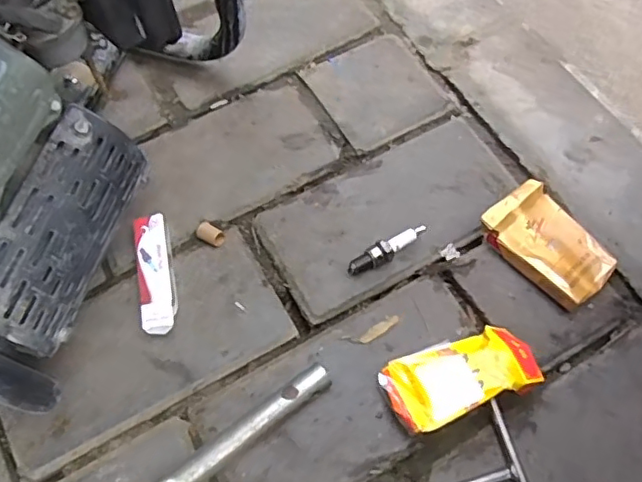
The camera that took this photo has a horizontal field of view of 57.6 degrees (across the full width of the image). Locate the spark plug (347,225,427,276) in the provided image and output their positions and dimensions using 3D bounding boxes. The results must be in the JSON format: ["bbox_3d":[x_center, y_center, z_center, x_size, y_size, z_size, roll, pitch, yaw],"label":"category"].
[{"bbox_3d":[0.058,0.008,0.508,0.075,0.020,0.017,-31,68,-13],"label":"spark plug"}]

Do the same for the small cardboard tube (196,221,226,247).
[{"bbox_3d":[-0.098,-0.006,0.519,0.027,0.012,0.016,32,69,15],"label":"small cardboard tube"}]

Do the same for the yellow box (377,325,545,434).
[{"bbox_3d":[0.106,0.106,0.452,0.111,0.037,0.057,-20,66,-8],"label":"yellow box"}]

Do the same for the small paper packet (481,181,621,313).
[{"bbox_3d":[0.200,0.001,0.509,0.074,0.025,0.106,-42,71,-17],"label":"small paper packet"}]

